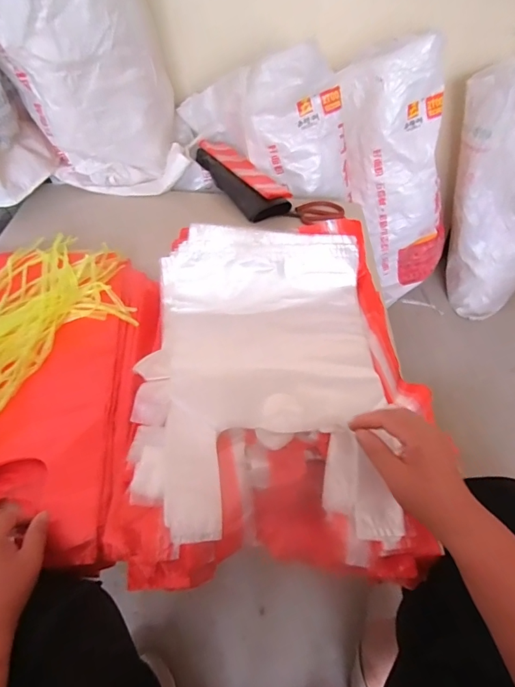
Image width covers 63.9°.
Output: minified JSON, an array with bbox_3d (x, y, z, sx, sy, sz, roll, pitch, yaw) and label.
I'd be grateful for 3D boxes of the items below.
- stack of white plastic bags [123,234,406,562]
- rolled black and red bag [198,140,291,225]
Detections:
[{"bbox_3d":[0.014,0.041,0.549,0.324,0.074,0.430,2,61,-6],"label":"stack of white plastic bags"},{"bbox_3d":[-0.045,-0.408,1.022,0.092,0.086,0.292,-37,73,-29],"label":"rolled black and red bag"}]

